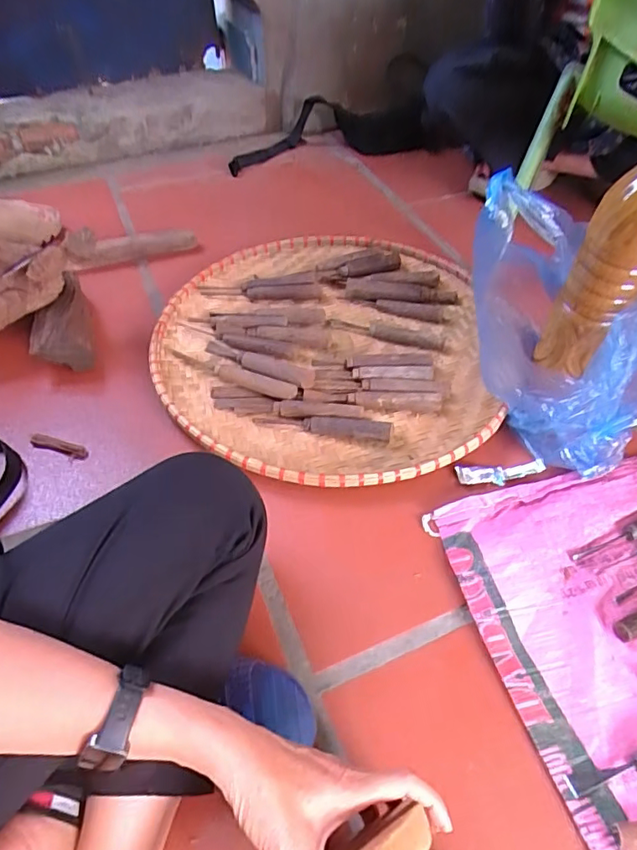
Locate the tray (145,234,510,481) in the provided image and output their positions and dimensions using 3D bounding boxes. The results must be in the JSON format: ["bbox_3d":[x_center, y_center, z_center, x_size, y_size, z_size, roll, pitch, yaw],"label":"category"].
[{"bbox_3d":[0.010,-0.122,0.768,0.458,0.045,0.509,5,49,3],"label":"tray"}]

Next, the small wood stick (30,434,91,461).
[{"bbox_3d":[-0.314,0.026,0.642,0.080,0.009,0.020,15,51,12],"label":"small wood stick"}]

